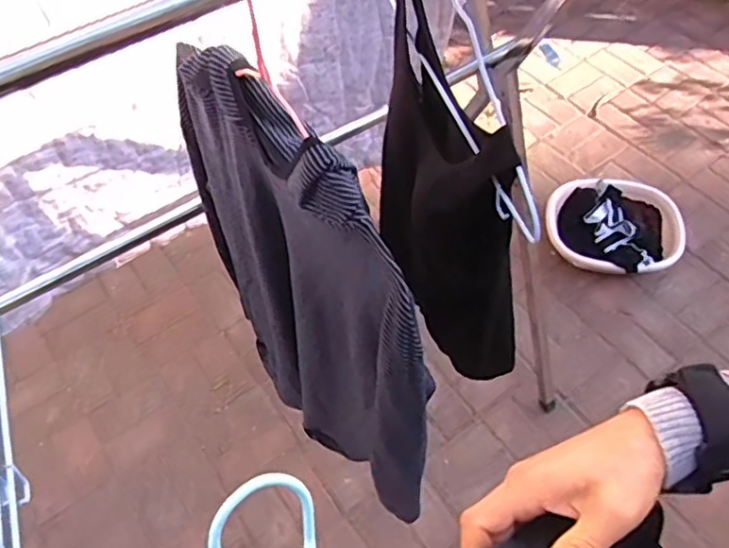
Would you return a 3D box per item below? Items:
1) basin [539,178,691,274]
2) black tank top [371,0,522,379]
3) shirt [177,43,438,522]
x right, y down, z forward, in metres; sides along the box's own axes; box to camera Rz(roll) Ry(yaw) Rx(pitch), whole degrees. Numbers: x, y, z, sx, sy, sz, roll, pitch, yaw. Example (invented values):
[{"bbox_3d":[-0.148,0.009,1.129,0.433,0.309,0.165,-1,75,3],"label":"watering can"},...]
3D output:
[{"bbox_3d":[0.664,-0.123,1.709,0.321,0.097,0.353,-2,55,3],"label":"basin"},{"bbox_3d":[0.101,-0.080,0.831,0.091,0.483,0.306,-21,56,-10],"label":"black tank top"},{"bbox_3d":[-0.074,0.060,0.832,0.099,0.670,0.431,-30,58,-15],"label":"shirt"}]

